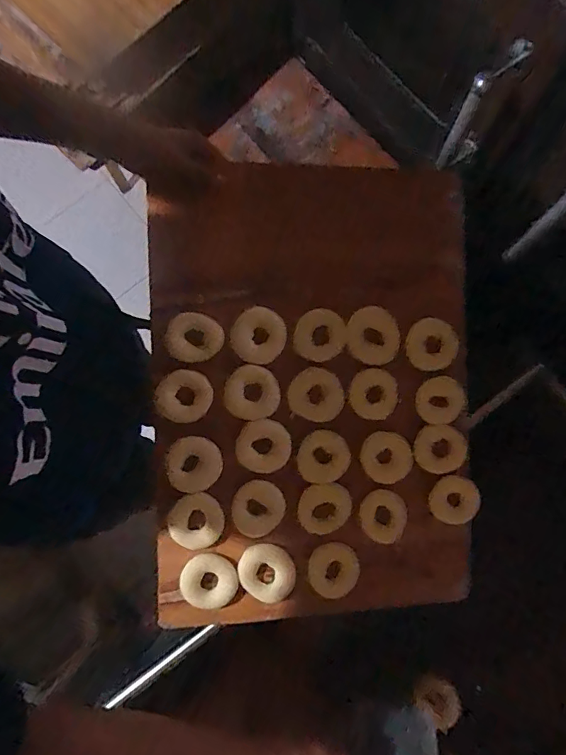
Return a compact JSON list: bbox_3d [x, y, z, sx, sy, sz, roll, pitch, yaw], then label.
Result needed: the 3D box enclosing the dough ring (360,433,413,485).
[{"bbox_3d":[0.143,0.110,0.641,0.072,0.016,0.068,0,79,0],"label":"dough ring"}]

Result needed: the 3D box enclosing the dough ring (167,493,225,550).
[{"bbox_3d":[-0.112,0.188,0.612,0.069,0.013,0.067,0,79,0],"label":"dough ring"}]

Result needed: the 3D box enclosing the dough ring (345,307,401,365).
[{"bbox_3d":[0.123,-0.057,0.637,0.073,0.015,0.075,0,79,0],"label":"dough ring"}]

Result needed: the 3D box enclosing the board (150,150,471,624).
[{"bbox_3d":[0.042,0.006,0.638,0.417,0.024,0.603,0,87,-7],"label":"board"}]

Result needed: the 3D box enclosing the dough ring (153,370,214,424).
[{"bbox_3d":[-0.129,0.025,0.607,0.074,0.019,0.064,-17,79,-3],"label":"dough ring"}]

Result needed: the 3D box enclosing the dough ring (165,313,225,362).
[{"bbox_3d":[-0.117,-0.052,0.612,0.076,0.019,0.057,-1,79,0],"label":"dough ring"}]

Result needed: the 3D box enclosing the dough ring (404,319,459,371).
[{"bbox_3d":[0.205,-0.045,0.645,0.075,0.014,0.067,-24,80,-4],"label":"dough ring"}]

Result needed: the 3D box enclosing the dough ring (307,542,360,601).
[{"bbox_3d":[0.067,0.258,0.625,0.068,0.011,0.070,0,79,0],"label":"dough ring"}]

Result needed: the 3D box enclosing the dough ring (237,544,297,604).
[{"bbox_3d":[-0.021,0.257,0.617,0.076,0.015,0.068,27,81,5],"label":"dough ring"}]

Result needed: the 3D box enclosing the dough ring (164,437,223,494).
[{"bbox_3d":[-0.115,0.114,0.609,0.072,0.026,0.067,0,79,0],"label":"dough ring"}]

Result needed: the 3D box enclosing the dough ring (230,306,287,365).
[{"bbox_3d":[-0.032,-0.056,0.623,0.070,0.011,0.072,0,79,0],"label":"dough ring"}]

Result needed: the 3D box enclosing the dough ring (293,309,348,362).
[{"bbox_3d":[0.051,-0.057,0.626,0.067,0.009,0.069,0,79,0],"label":"dough ring"}]

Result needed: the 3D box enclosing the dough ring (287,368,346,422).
[{"bbox_3d":[0.046,0.024,0.625,0.073,0.018,0.066,23,80,5],"label":"dough ring"}]

